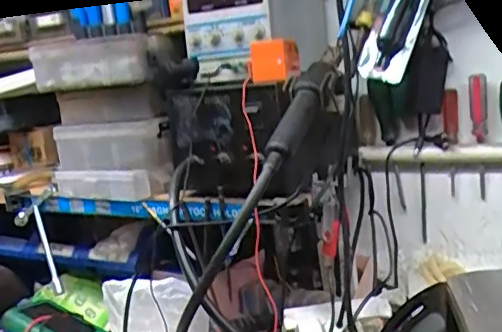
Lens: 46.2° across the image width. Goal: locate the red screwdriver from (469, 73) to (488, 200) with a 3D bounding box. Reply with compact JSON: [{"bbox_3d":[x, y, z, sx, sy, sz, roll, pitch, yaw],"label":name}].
[{"bbox_3d":[0.310,-0.039,0.802,0.021,0.167,0.030,-1,8,17],"label":"red screwdriver"}]

